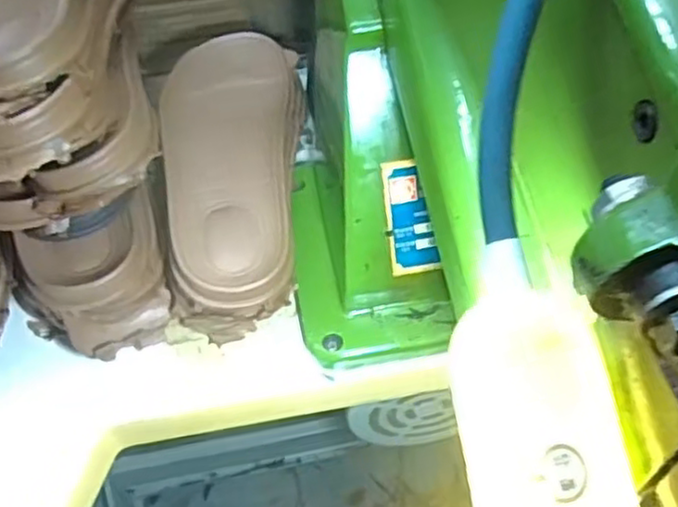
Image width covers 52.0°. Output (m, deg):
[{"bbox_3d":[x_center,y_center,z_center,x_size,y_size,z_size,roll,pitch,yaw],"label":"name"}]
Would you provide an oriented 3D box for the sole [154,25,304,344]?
[{"bbox_3d":[-0.076,-0.075,0.500,0.102,0.040,0.264,-4,52,-2],"label":"sole"}]

